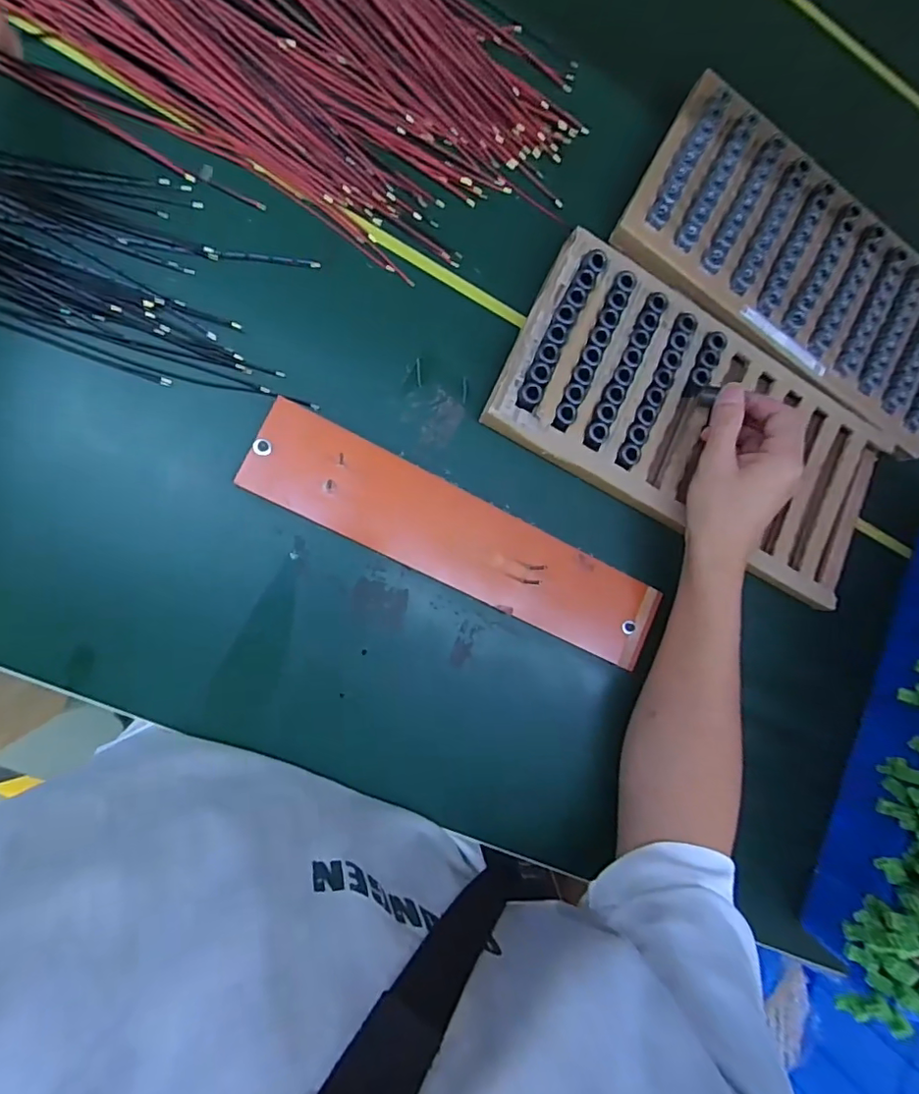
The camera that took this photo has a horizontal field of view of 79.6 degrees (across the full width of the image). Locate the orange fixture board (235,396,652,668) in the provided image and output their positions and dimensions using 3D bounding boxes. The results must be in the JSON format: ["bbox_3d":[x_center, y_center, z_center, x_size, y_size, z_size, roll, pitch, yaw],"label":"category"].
[{"bbox_3d":[0.006,-0.004,0.429,0.338,0.007,0.070,26,86,-12],"label":"orange fixture board"}]

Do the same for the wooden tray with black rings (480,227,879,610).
[{"bbox_3d":[0.214,-0.101,0.461,0.356,0.024,0.181,27,82,-12],"label":"wooden tray with black rings"}]

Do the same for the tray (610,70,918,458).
[{"bbox_3d":[0.322,-0.245,0.501,0.356,0.029,0.192,31,82,-11],"label":"tray"}]

